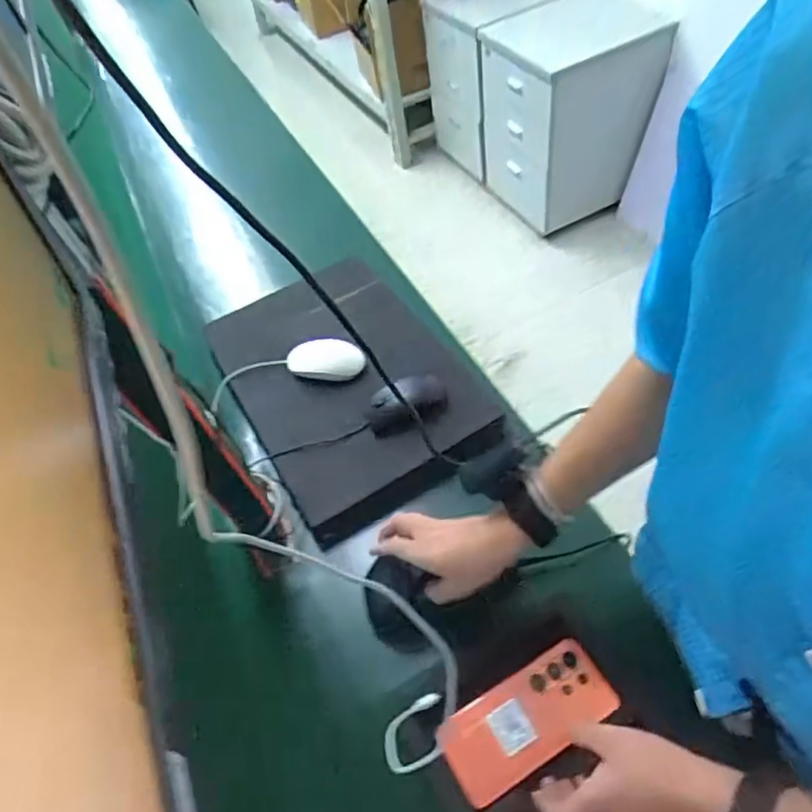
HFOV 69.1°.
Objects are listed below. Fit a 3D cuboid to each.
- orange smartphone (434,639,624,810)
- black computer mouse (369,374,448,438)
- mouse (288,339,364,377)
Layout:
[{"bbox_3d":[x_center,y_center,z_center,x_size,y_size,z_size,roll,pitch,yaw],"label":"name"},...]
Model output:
[{"bbox_3d":[0.118,0.302,0.576,0.172,0.008,0.079,-28,53,-12],"label":"orange smartphone"},{"bbox_3d":[0.003,-0.002,0.785,0.110,0.032,0.066,-23,53,-7],"label":"black computer mouse"},{"bbox_3d":[-0.114,-0.069,0.843,0.112,0.030,0.051,1,54,11],"label":"mouse"}]

